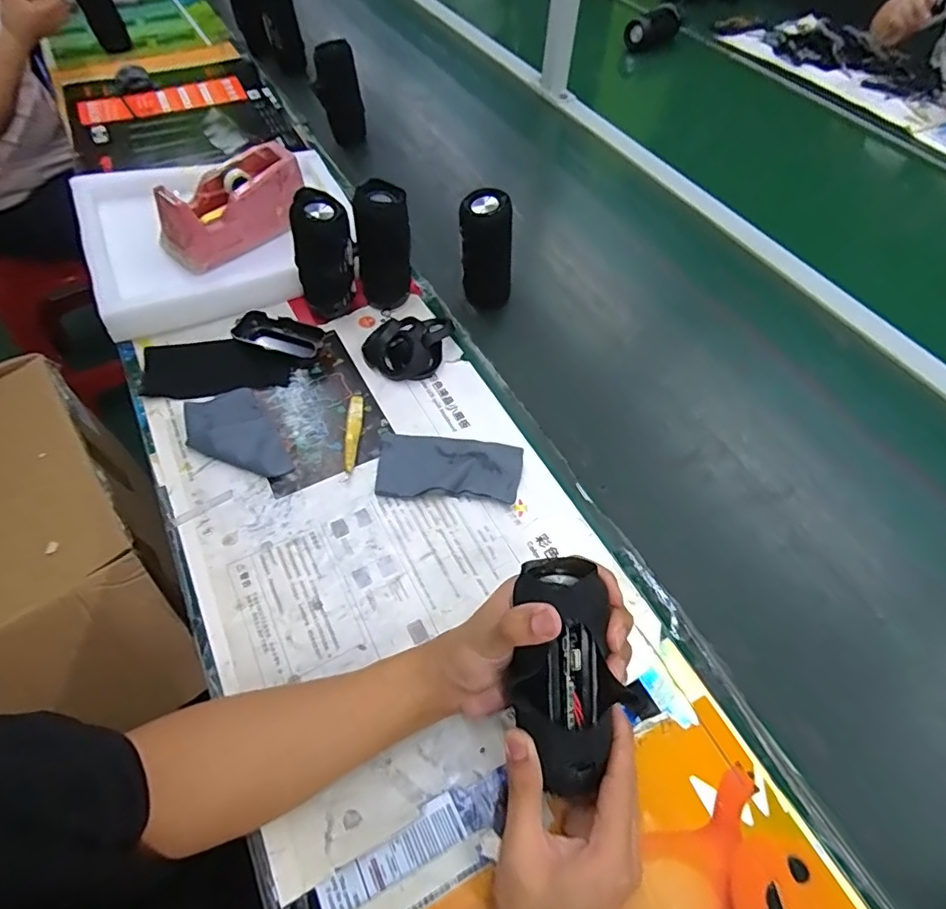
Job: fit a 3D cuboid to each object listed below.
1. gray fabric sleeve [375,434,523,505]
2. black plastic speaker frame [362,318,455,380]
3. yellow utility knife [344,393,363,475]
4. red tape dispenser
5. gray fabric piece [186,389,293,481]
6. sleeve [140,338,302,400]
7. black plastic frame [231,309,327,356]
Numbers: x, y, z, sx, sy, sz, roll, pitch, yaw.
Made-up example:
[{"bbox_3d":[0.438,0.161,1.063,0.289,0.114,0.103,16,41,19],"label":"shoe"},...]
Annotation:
[{"bbox_3d":[-0.026,0.013,0.582,0.153,0.014,0.076,4,56,1],"label":"gray fabric sleeve"},{"bbox_3d":[-0.078,-0.135,0.653,0.112,0.042,0.085,-9,56,-7],"label":"black plastic speaker frame"},{"bbox_3d":[-0.134,-0.027,0.599,0.016,0.007,0.104,-1,56,-3],"label":"yellow utility knife"},{"bbox_3d":[-0.329,-0.343,0.723,0.076,0.112,0.207,37,72,20],"label":"red tape dispenser"},{"bbox_3d":[-0.264,-0.022,0.587,0.084,0.014,0.136,-27,61,-18],"label":"gray fabric piece"},{"bbox_3d":[-0.307,-0.109,0.648,0.177,0.010,0.087,-7,57,-7],"label":"sleeve"},{"bbox_3d":[-0.245,-0.150,0.668,0.111,0.020,0.045,13,57,7],"label":"black plastic frame"}]

